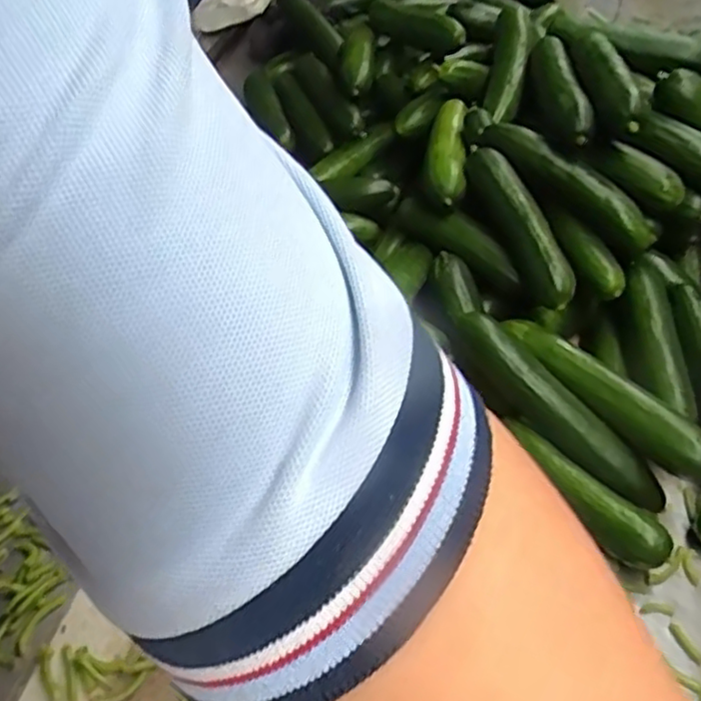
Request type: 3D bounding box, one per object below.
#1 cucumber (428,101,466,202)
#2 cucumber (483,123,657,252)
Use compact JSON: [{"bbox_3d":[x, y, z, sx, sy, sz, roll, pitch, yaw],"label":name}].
[{"bbox_3d":[0.073,-0.155,0.514,0.024,0.026,0.109,6,47,-1],"label":"cucumber"},{"bbox_3d":[0.149,-0.116,0.470,0.137,0.027,0.031,40,54,11],"label":"cucumber"}]

